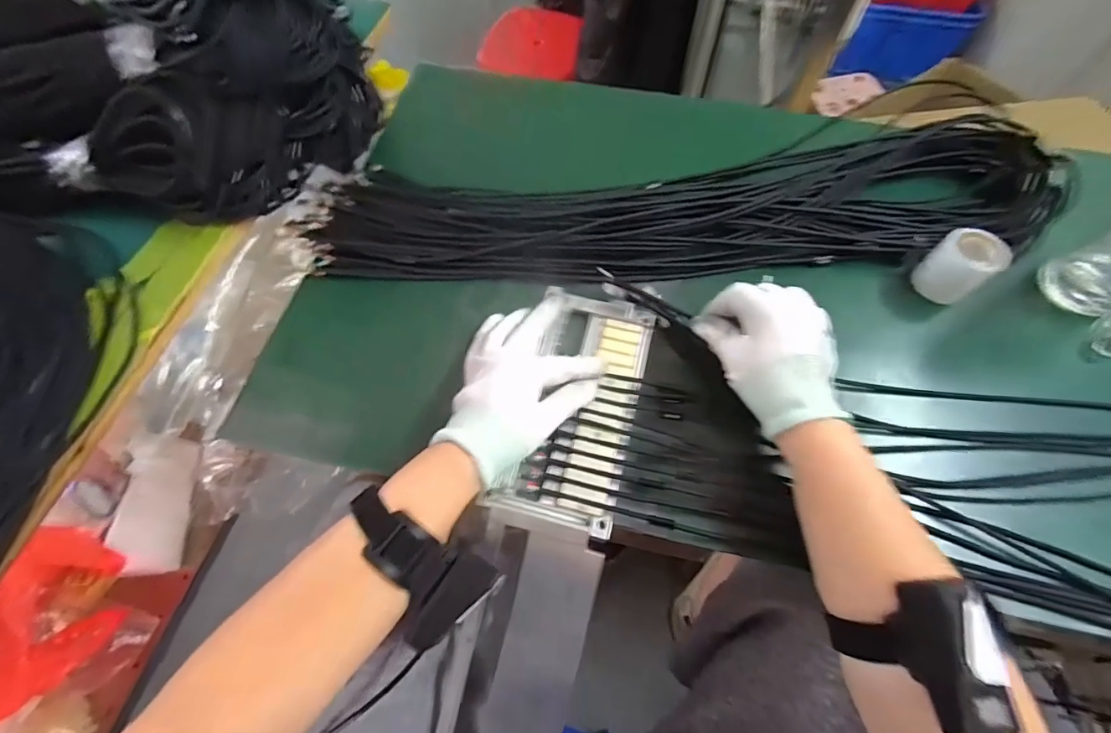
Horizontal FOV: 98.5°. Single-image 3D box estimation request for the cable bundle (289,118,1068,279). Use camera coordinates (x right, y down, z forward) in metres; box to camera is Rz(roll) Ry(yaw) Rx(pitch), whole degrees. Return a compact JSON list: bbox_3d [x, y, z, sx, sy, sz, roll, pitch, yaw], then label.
[{"bbox_3d":[0.112,-0.150,0.464,0.718,0.045,0.127,-2,64,-1],"label":"cable bundle"}]

